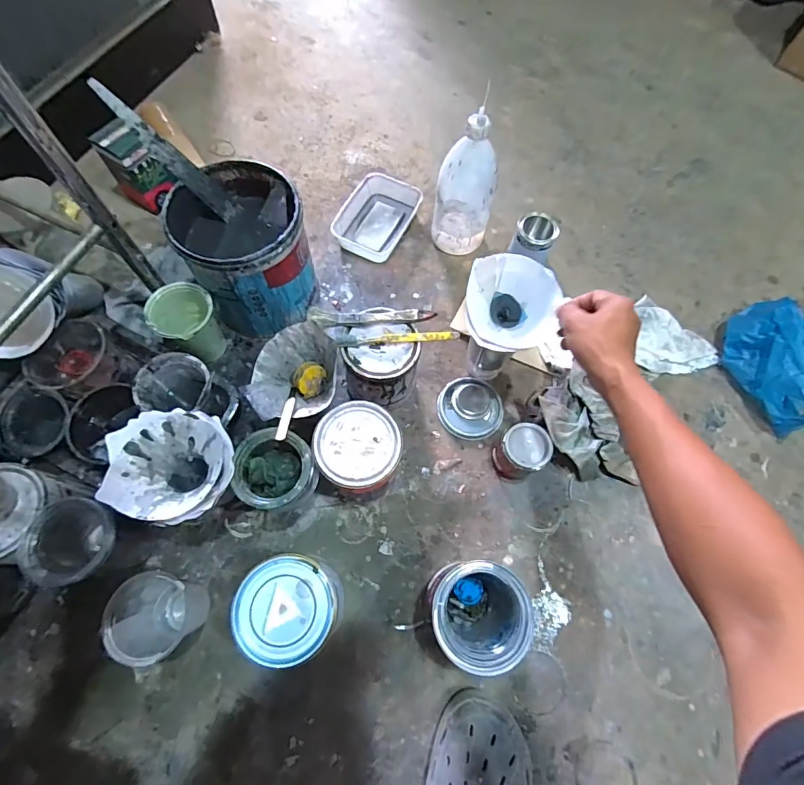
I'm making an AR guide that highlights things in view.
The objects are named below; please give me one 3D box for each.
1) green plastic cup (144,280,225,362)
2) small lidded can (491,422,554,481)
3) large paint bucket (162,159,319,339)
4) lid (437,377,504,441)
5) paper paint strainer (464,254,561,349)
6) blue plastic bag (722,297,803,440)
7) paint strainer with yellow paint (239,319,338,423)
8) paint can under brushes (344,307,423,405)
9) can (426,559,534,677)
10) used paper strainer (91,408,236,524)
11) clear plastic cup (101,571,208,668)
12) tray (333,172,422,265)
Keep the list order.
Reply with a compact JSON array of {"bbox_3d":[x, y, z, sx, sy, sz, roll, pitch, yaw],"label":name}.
[{"bbox_3d":[-0.316,-0.103,0.654,0.083,0.115,0.083,1,68,-2],"label":"green plastic cup"},{"bbox_3d":[0.172,0.086,0.630,0.069,0.073,0.074,43,74,13],"label":"small lidded can"},{"bbox_3d":[-0.229,-0.213,0.665,0.171,0.197,0.179,1,68,-2],"label":"large paint bucket"},{"bbox_3d":[0.109,0.025,0.692,0.098,0.017,0.100,1,68,-2],"label":"lid"},{"bbox_3d":[0.140,-0.107,0.559,0.114,0.084,0.107,0,68,1],"label":"paper paint strainer"},{"bbox_3d":[0.612,-0.053,0.691,0.104,0.115,0.208,-21,71,-11],"label":"blue plastic bag"},{"bbox_3d":[-0.142,-0.024,0.572,0.117,0.060,0.116,1,68,-2],"label":"paint strainer with yellow paint"},{"bbox_3d":[-0.025,-0.039,0.637,0.095,0.141,0.102,1,68,-2],"label":"paint can under brushes"},{"bbox_3d":[0.090,0.266,0.527,0.106,0.131,0.106,1,68,-2],"label":"can"},{"bbox_3d":[-0.263,0.090,0.512,0.139,0.087,0.130,-6,69,-5],"label":"used paper strainer"},{"bbox_3d":[-0.291,0.266,0.520,0.079,0.120,0.088,7,69,0],"label":"clear plastic cup"},{"bbox_3d":[-0.045,-0.334,0.811,0.121,0.035,0.177,28,70,8],"label":"tray"}]

